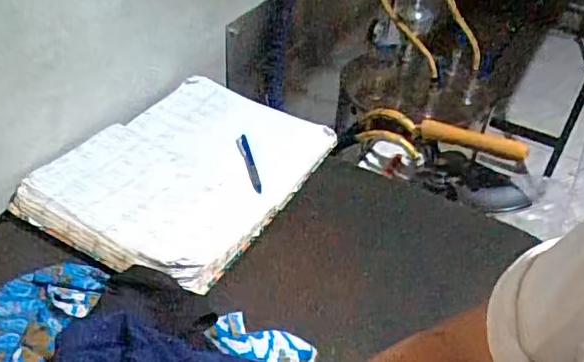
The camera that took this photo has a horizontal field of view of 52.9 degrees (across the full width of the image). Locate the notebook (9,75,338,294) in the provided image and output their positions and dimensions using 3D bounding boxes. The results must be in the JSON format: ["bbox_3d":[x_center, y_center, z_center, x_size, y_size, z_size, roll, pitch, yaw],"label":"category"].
[{"bbox_3d":[-0.156,-0.023,0.893,0.315,0.029,0.408,24,44,20],"label":"notebook"}]

